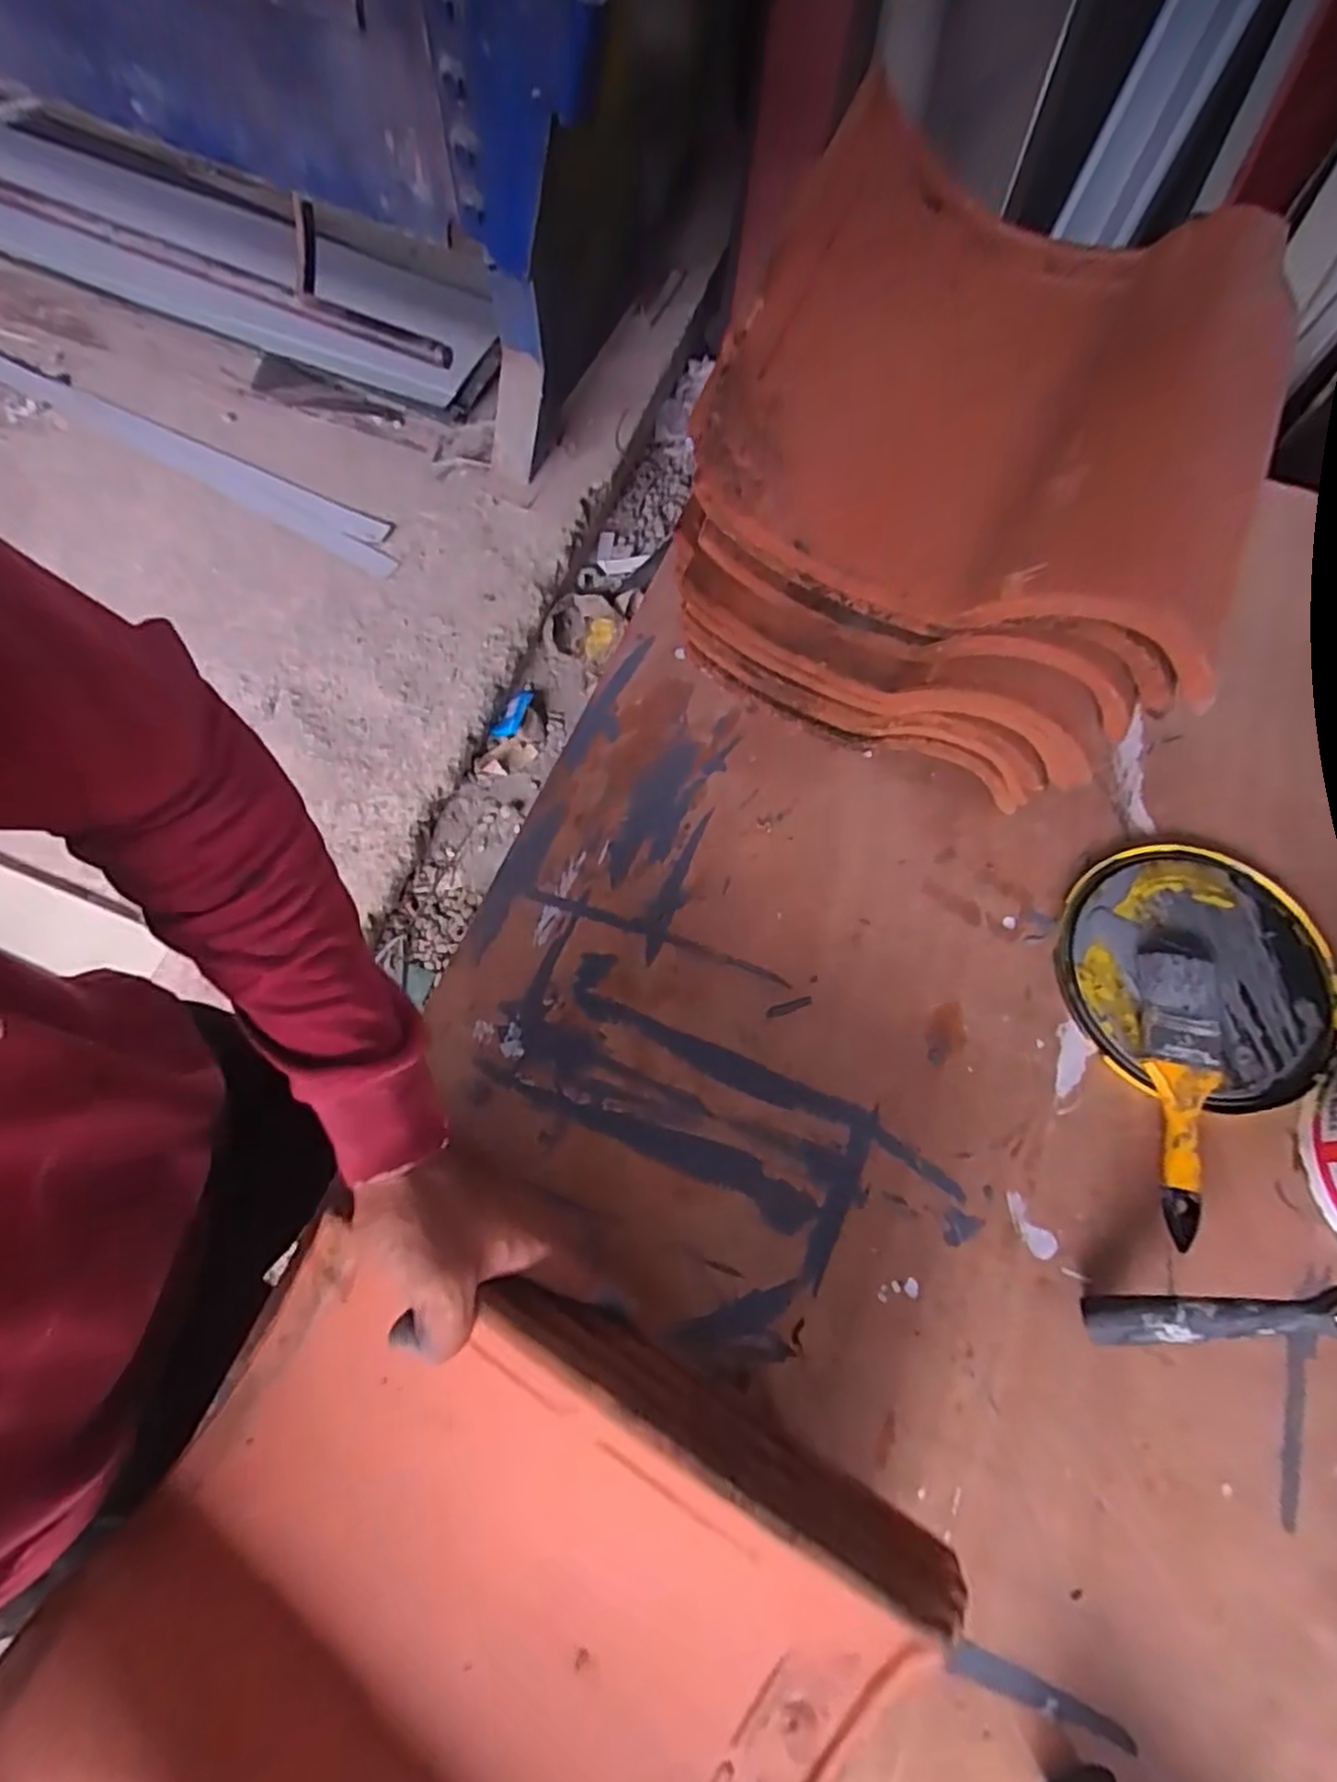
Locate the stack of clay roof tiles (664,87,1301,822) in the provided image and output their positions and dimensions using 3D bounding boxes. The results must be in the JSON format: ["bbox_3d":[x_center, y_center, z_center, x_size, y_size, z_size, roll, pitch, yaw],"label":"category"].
[{"bbox_3d":[0.196,-0.262,0.529,0.303,0.263,0.298,25,73,6],"label":"stack of clay roof tiles"}]

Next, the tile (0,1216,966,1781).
[{"bbox_3d":[-0.098,0.330,0.299,0.320,0.078,0.298,28,71,12],"label":"tile"}]

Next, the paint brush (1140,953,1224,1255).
[{"bbox_3d":[0.352,0.137,0.496,0.051,0.029,0.184,5,68,3],"label":"paint brush"}]

